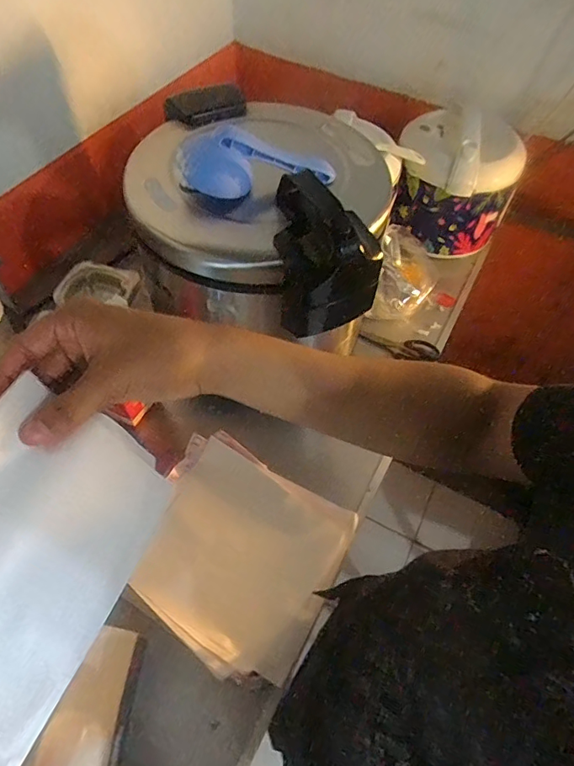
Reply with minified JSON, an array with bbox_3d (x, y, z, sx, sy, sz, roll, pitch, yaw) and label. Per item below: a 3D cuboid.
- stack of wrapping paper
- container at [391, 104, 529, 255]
[{"bbox_3d":[-0.079,0.241,0.713,0.292,0.040,0.264,28,59,15],"label":"stack of wrapping paper"},{"bbox_3d":[0.348,-0.422,1.017,0.228,0.215,0.198,18,57,9],"label":"container"}]

